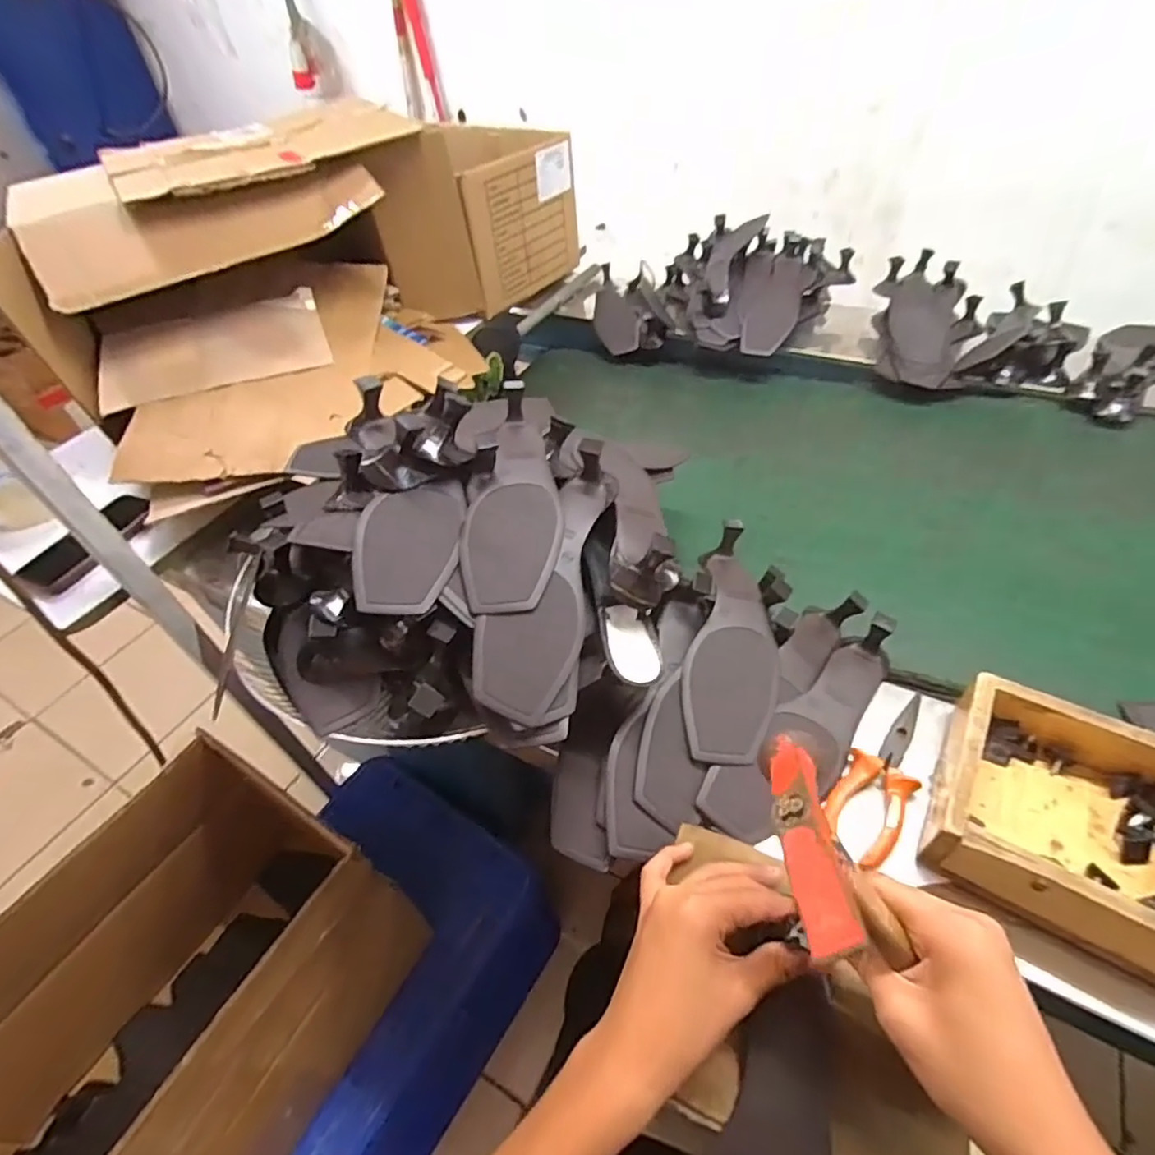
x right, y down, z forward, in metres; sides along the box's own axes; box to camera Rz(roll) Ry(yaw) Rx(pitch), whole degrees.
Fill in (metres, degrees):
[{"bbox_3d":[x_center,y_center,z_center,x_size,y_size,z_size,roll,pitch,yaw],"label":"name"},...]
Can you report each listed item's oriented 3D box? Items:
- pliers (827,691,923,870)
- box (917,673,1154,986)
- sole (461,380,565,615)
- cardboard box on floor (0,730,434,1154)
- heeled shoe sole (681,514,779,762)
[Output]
[{"bbox_3d":[0.242,0.157,0.477,0.050,0.025,0.147,25,54,27],"label":"pliers"},{"bbox_3d":[0.359,0.170,0.419,0.175,0.065,0.154,22,52,25],"label":"box"},{"bbox_3d":[-0.057,-0.079,0.530,0.083,0.054,0.248,-6,46,1],"label":"sole"},{"bbox_3d":[-0.483,0.528,0.681,0.318,0.339,0.517,19,51,23],"label":"cardboard box on floor"},{"bbox_3d":[0.144,0.053,0.547,0.078,0.043,0.234,7,47,13],"label":"heeled shoe sole"}]

